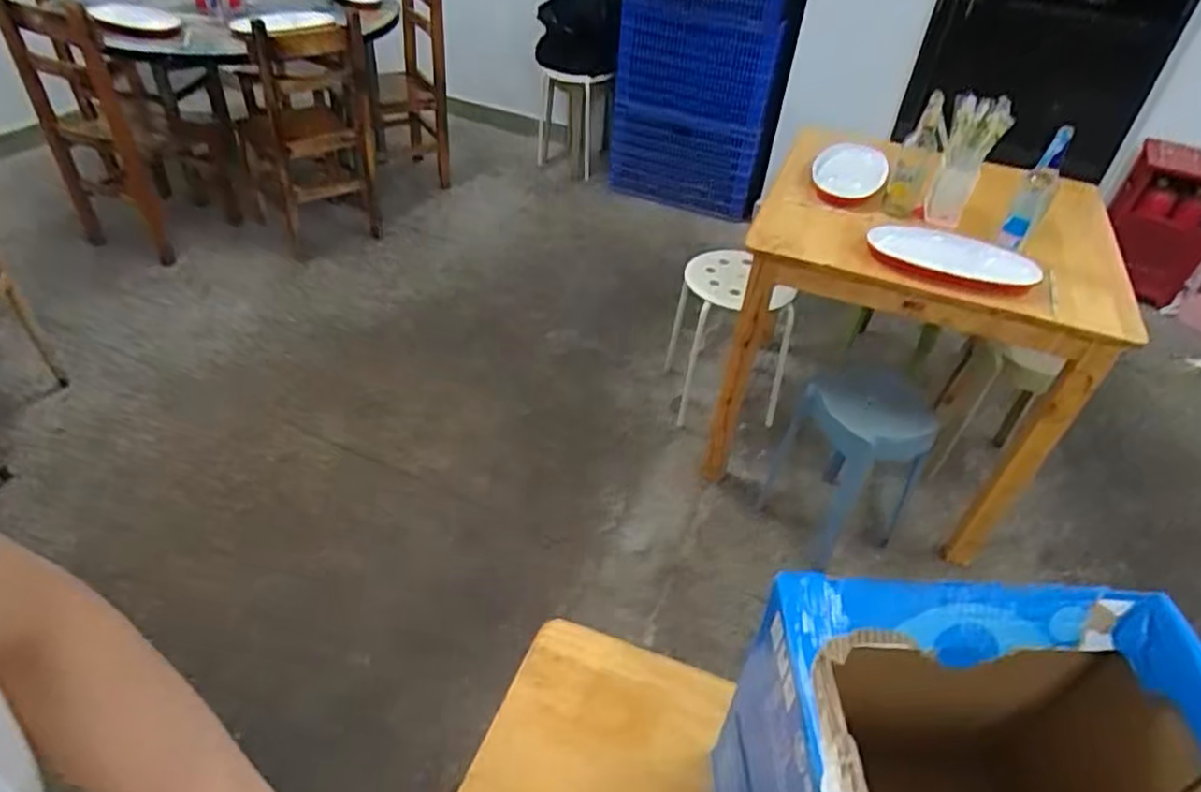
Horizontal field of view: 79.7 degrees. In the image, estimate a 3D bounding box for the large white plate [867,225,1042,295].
[{"bbox_3d":[0.700,-0.283,1.432,0.306,0.034,0.183,22,43,19],"label":"large white plate"}]

